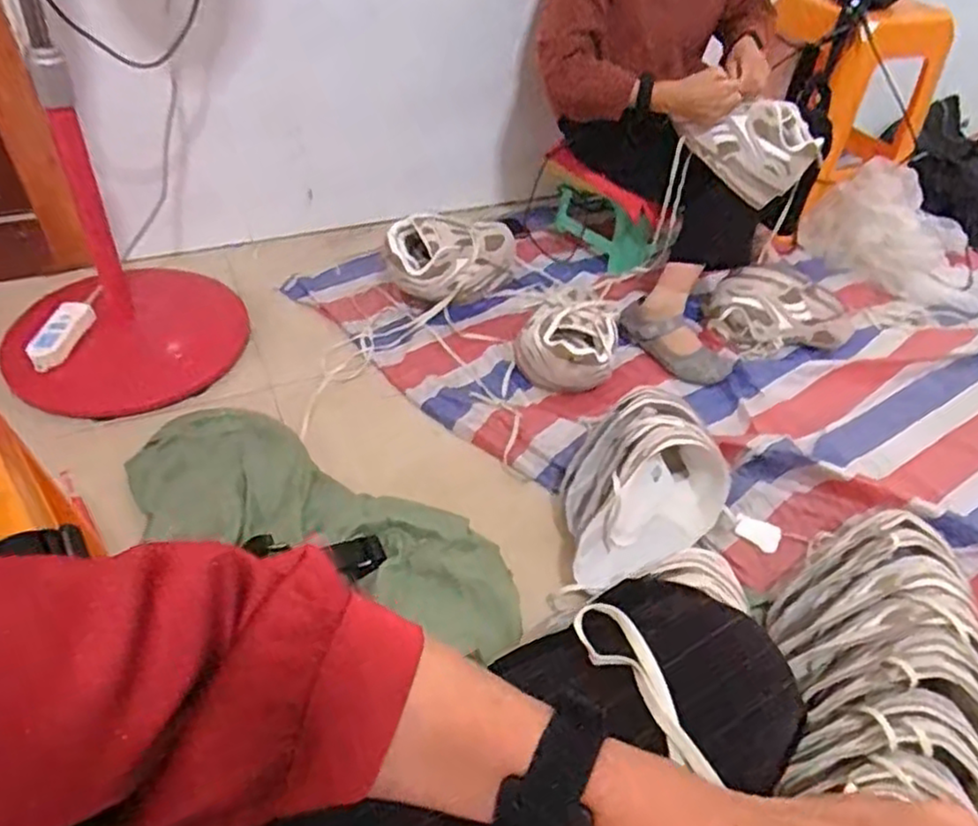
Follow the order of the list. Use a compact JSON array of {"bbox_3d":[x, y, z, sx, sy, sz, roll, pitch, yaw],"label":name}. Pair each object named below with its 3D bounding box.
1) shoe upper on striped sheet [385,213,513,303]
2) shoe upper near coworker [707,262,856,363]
[{"bbox_3d":[-0.058,-0.313,1.400,0.277,0.190,0.110,-30,54,-31],"label":"shoe upper on striped sheet"},{"bbox_3d":[0.566,-0.178,1.308,0.283,0.147,0.095,11,44,6],"label":"shoe upper near coworker"}]

